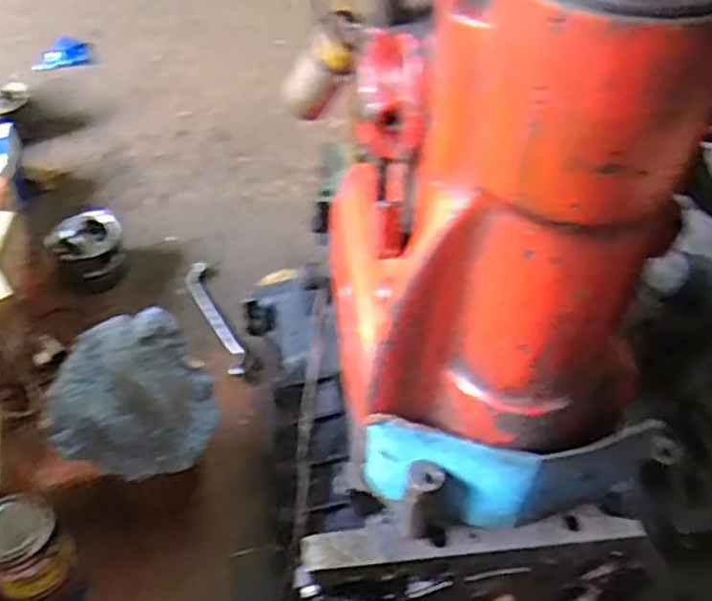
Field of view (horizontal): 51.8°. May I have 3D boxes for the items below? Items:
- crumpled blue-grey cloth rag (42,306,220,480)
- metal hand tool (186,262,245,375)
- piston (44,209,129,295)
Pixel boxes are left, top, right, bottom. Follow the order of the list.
[{"bbox_3d":[-0.218,0.089,0.714,0.159,0.079,0.136,11,49,8],"label":"crumpled blue-grey cloth rag"},{"bbox_3d":[-0.194,0.025,1.024,0.033,0.021,0.210,-19,52,-18],"label":"metal hand tool"},{"bbox_3d":[-0.382,-0.069,1.064,0.097,0.071,0.101,1,49,-1],"label":"piston"}]

